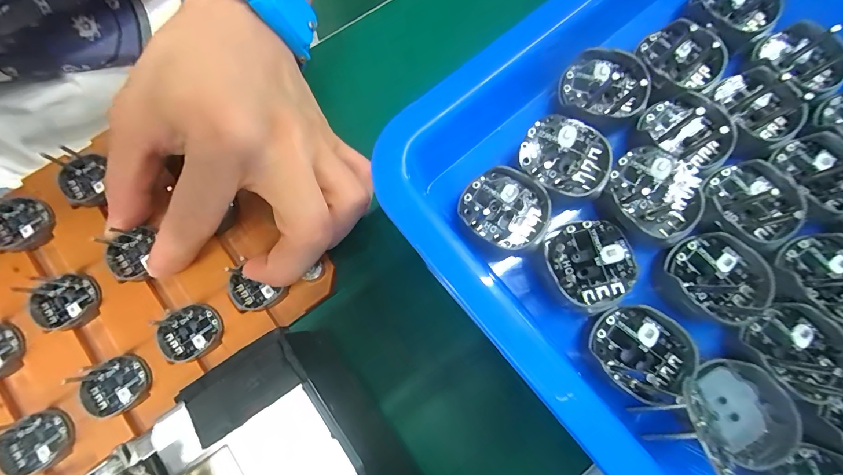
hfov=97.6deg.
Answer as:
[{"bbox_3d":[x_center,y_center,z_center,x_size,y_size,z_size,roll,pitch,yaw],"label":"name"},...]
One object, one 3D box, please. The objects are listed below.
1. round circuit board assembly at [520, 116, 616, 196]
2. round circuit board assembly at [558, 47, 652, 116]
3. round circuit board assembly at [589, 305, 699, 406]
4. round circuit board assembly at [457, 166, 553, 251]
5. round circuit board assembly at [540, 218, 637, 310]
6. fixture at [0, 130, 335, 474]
[{"bbox_3d":[0.046,-0.025,0.118,0.028,0.004,0.021,34,97,8],"label":"round circuit board assembly"},{"bbox_3d":[0.062,-0.052,0.124,0.027,0.006,0.024,20,79,3],"label":"round circuit board assembly"},{"bbox_3d":[0.064,0.033,0.108,0.027,0.006,0.023,42,81,7],"label":"round circuit board assembly"},{"bbox_3d":[0.026,-0.009,0.116,0.027,0.006,0.023,33,80,6],"label":"round circuit board assembly"},{"bbox_3d":[0.051,0.008,0.110,0.021,0.007,0.026,-23,80,-5],"label":"round circuit board assembly"},{"bbox_3d":[-0.162,0.024,0.188,0.178,0.016,0.141,-37,82,-7],"label":"fixture"}]

